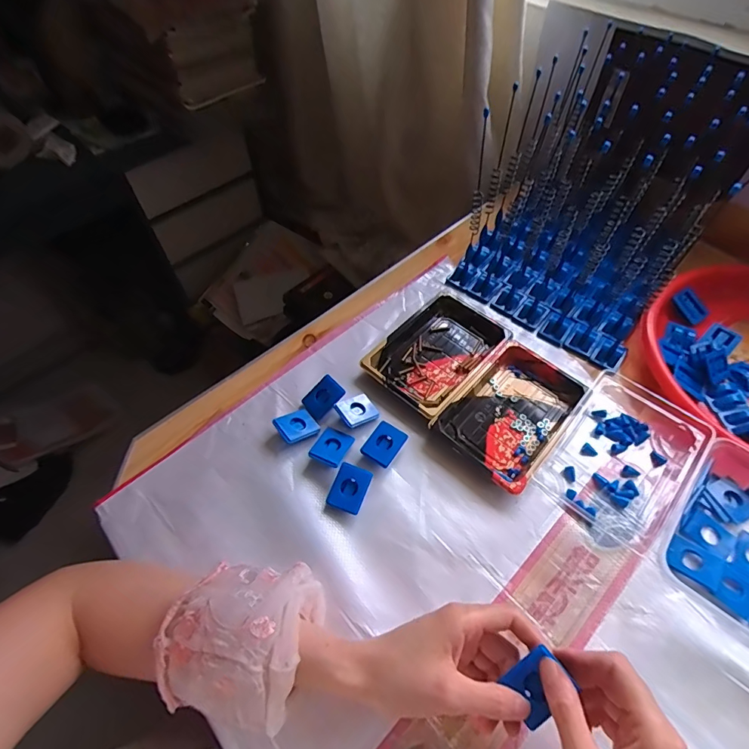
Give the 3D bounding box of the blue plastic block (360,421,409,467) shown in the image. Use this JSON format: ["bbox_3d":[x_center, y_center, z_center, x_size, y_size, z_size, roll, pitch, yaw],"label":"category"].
[{"bbox_3d":[0.011,0.074,0.459,0.035,0.012,0.044,31,63,20],"label":"blue plastic block"}]

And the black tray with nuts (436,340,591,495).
[{"bbox_3d":[0.153,0.040,0.476,0.106,0.024,0.162,36,65,22],"label":"black tray with nuts"}]

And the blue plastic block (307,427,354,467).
[{"bbox_3d":[-0.045,0.076,0.455,0.033,0.013,0.040,23,60,15],"label":"blue plastic block"}]

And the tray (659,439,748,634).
[{"bbox_3d":[0.341,0.148,0.394,0.118,0.034,0.151,34,64,21],"label":"tray"}]

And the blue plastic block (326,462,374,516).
[{"bbox_3d":[-0.024,0.114,0.430,0.033,0.016,0.043,21,60,14],"label":"blue plastic block"}]

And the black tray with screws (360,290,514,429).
[{"bbox_3d":[0.081,-0.033,0.525,0.115,0.020,0.172,38,65,23],"label":"black tray with screws"}]

